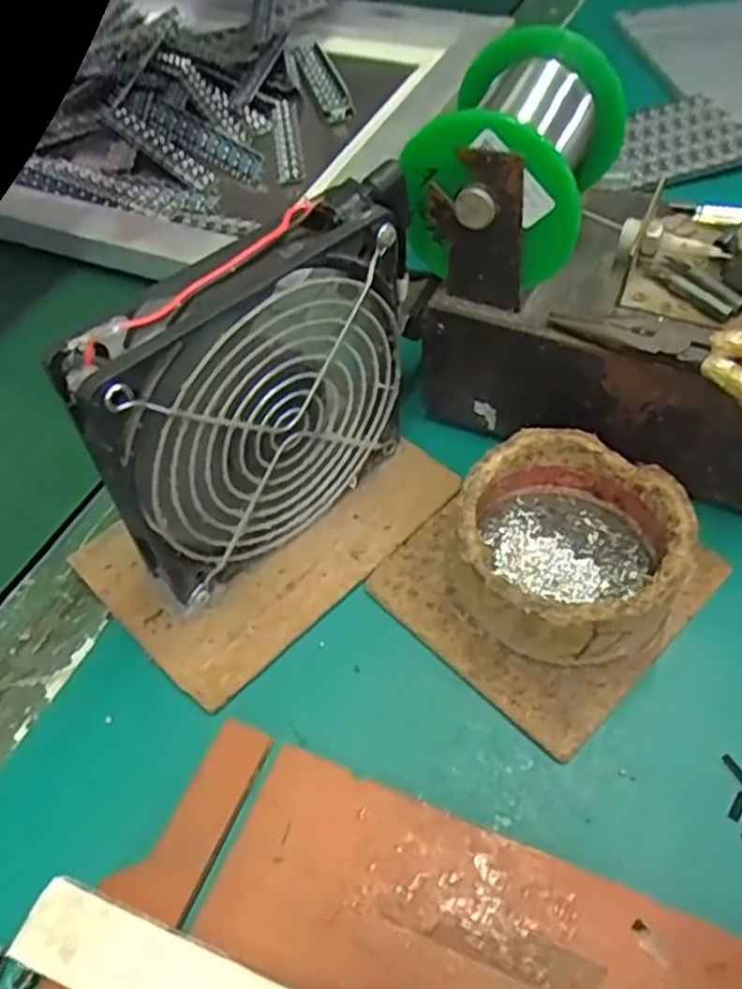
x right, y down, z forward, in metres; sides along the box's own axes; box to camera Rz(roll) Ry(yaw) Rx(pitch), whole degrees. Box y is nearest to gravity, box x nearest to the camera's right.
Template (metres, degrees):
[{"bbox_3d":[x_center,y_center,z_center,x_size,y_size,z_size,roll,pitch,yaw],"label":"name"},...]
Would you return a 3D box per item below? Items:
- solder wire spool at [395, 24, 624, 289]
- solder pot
[{"bbox_3d":[0.056,-0.133,0.287,0.068,0.058,0.087,17,54,15],"label":"solder wire spool"},{"bbox_3d":[0.073,0.020,0.282,0.079,0.041,0.083,-1,52,2],"label":"solder pot"}]

